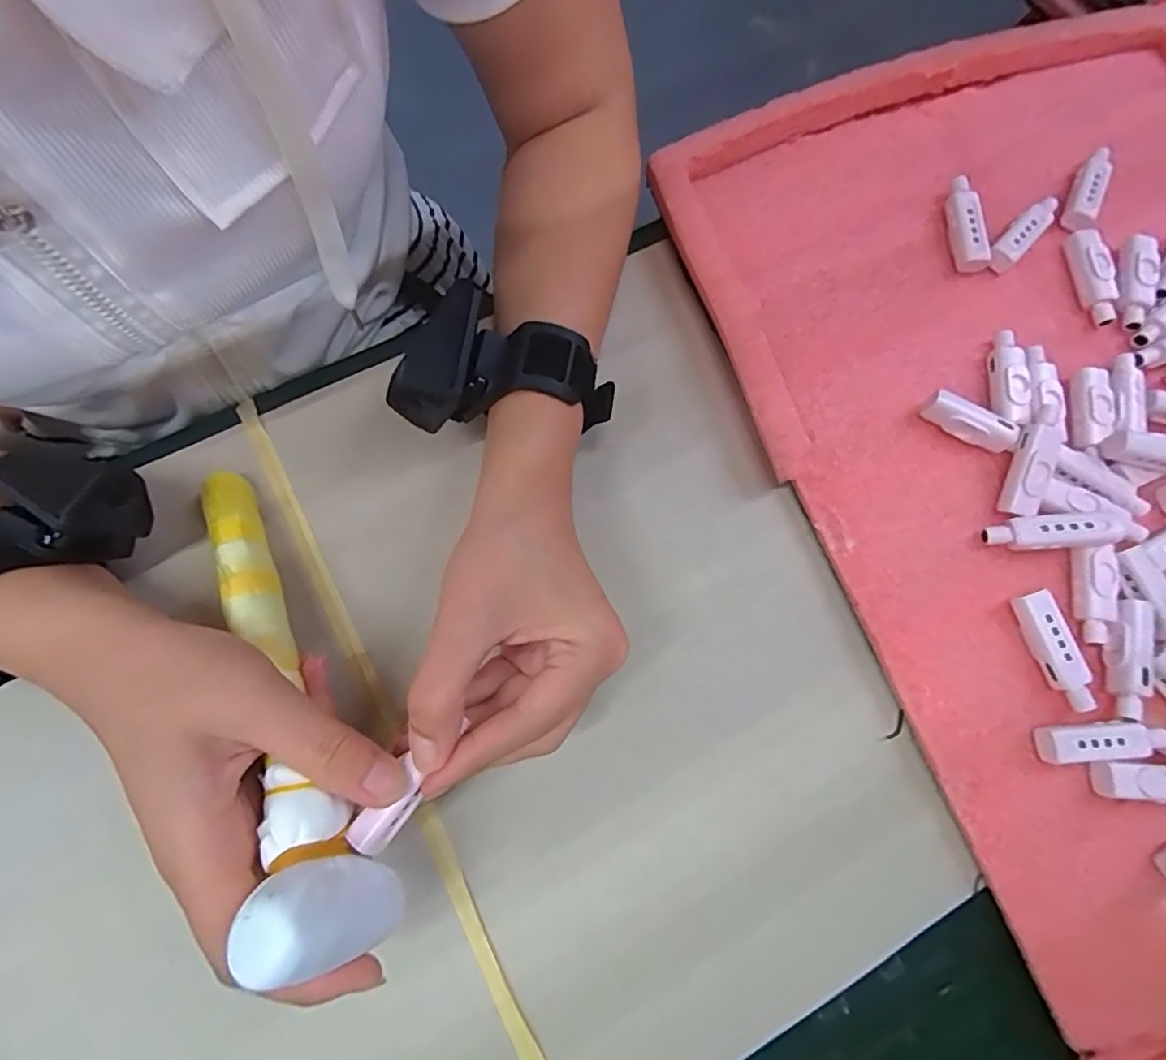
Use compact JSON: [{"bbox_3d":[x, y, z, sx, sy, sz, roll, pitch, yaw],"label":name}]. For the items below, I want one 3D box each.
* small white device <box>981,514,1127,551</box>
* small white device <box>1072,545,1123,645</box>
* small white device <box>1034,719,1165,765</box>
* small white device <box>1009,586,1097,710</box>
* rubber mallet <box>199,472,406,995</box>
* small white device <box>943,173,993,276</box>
[{"bbox_3d":[0.230,0.001,0.288,0.057,0.011,0.016,-4,75,13],"label":"small white device"},{"bbox_3d":[0.251,0.032,0.287,0.018,0.010,0.046,9,76,1],"label":"small white device"},{"bbox_3d":[0.239,0.097,0.269,0.055,0.011,0.017,-5,76,-2],"label":"small white device"},{"bbox_3d":[0.224,0.057,0.279,0.015,0.013,0.056,-16,76,-5],"label":"small white device"},{"bbox_3d":[-0.127,0.057,0.234,0.027,0.048,0.213,-29,60,-8],"label":"rubber mallet"},{"bbox_3d":[0.217,-0.175,0.334,0.014,0.016,0.056,-3,76,-1],"label":"small white device"}]

